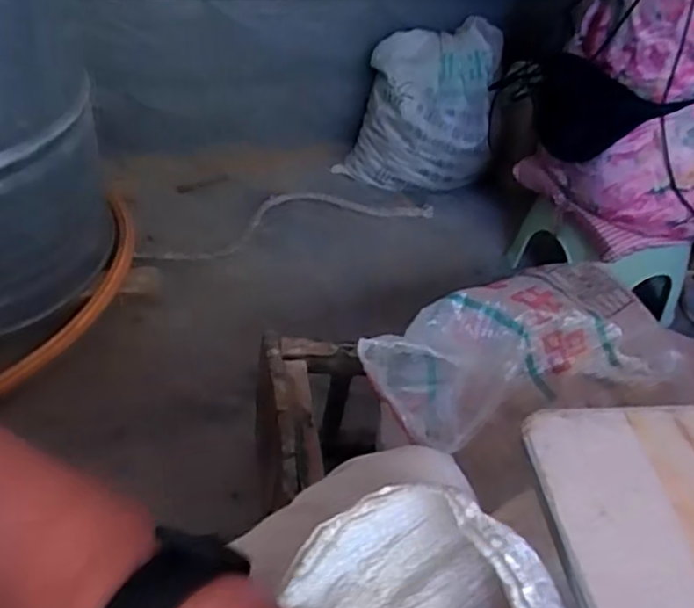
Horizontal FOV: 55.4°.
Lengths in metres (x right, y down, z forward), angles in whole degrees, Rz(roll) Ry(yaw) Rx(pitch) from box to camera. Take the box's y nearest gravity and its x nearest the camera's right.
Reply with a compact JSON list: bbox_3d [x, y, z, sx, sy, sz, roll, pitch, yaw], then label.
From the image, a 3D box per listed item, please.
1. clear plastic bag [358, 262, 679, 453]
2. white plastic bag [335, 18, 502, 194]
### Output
[{"bbox_3d":[0.167,0.048,0.664,0.342,0.102,0.145,-12,44,-20],"label":"clear plastic bag"},{"bbox_3d":[0.176,-0.467,1.600,0.339,0.335,0.266,9,41,2],"label":"white plastic bag"}]

